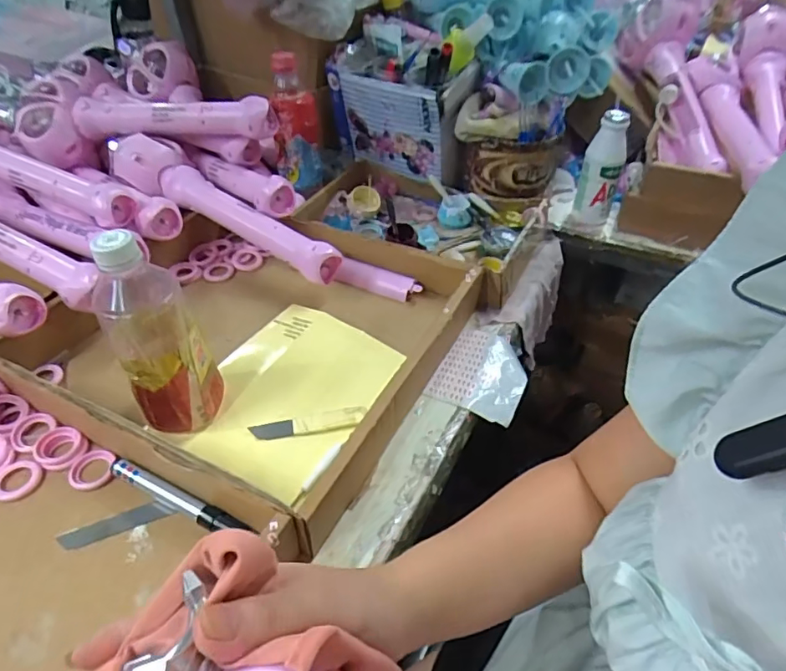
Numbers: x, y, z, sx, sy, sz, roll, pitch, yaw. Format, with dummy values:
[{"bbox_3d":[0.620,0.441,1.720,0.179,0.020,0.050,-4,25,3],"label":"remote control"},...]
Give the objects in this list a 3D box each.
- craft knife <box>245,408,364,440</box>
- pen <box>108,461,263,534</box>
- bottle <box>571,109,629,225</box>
[{"bbox_3d":[-0.076,0.080,0.483,0.102,0.007,0.019,-7,43,-9],"label":"craft knife"},{"bbox_3d":[-0.172,0.131,0.421,0.140,0.018,0.015,19,46,18],"label":"pen"},{"bbox_3d":[0.278,-0.215,0.708,0.052,0.145,0.041,16,45,16],"label":"bottle"}]

